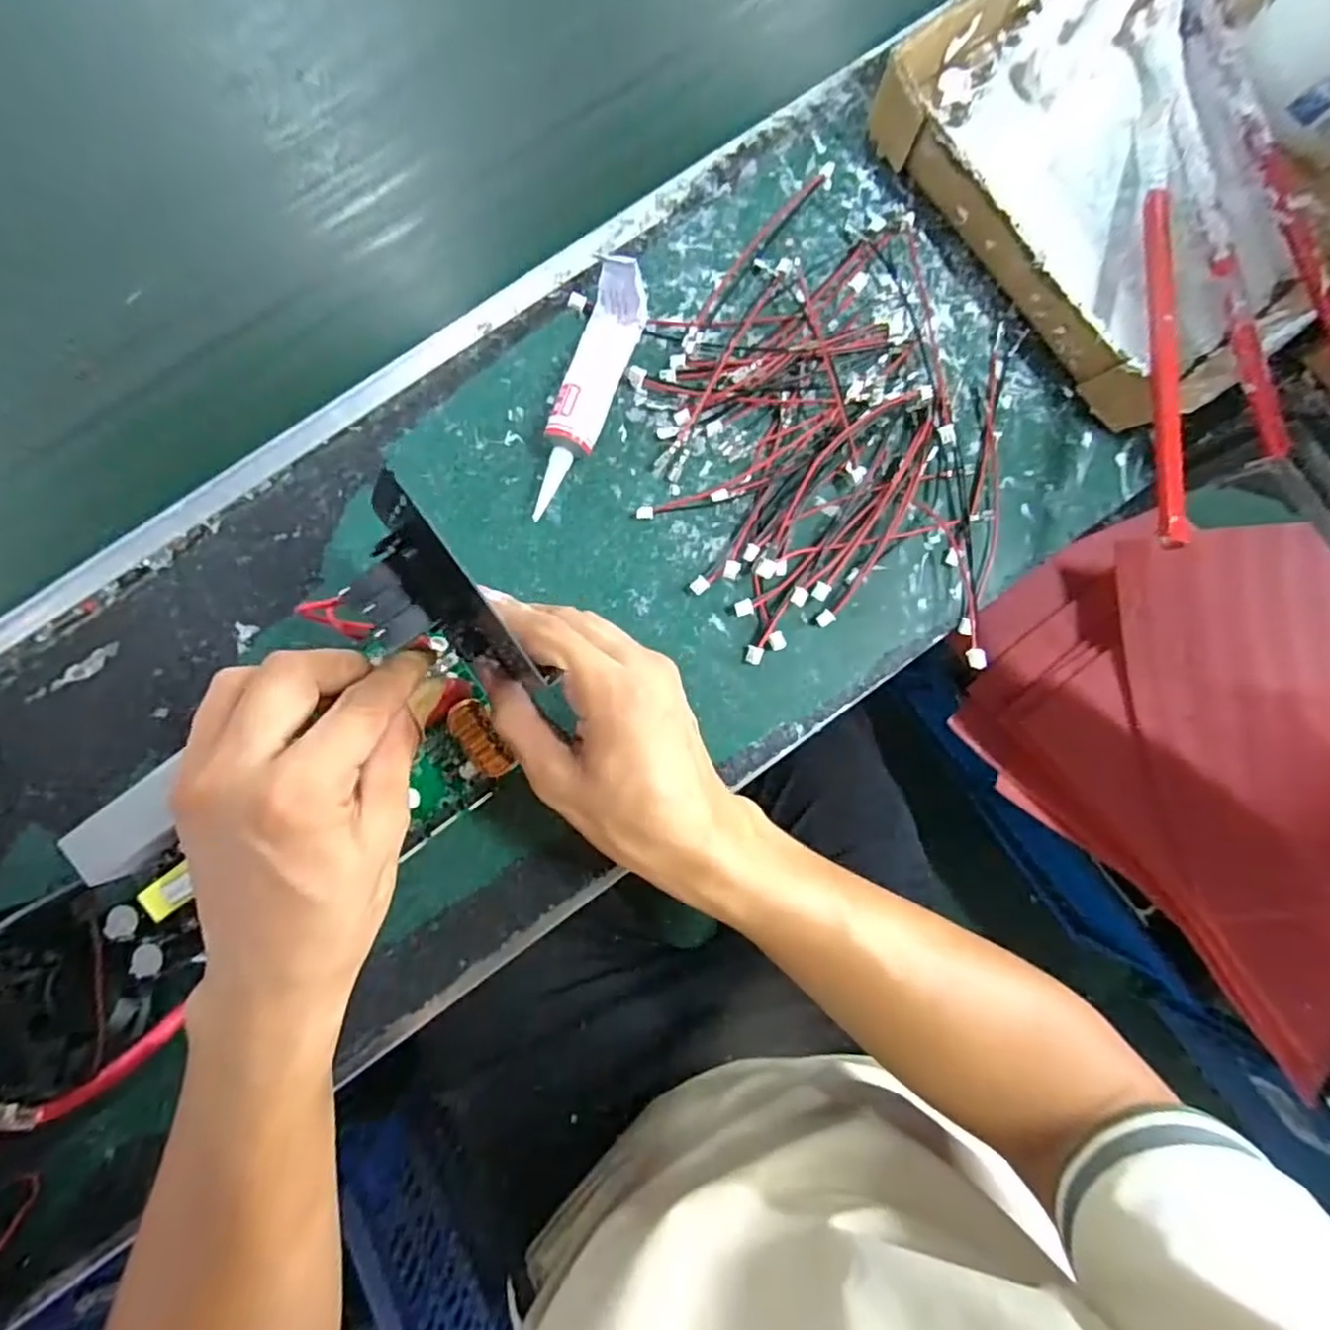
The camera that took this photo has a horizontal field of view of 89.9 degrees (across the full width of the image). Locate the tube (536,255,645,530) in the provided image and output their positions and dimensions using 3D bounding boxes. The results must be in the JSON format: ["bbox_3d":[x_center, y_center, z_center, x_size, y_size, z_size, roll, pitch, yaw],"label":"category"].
[{"bbox_3d":[-0.037,-0.138,0.334,0.029,0.035,0.129,17,86,0],"label":"tube"}]

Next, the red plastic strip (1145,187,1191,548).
[{"bbox_3d":[0.243,-0.152,0.325,0.009,0.012,0.211,12,72,0],"label":"red plastic strip"}]

